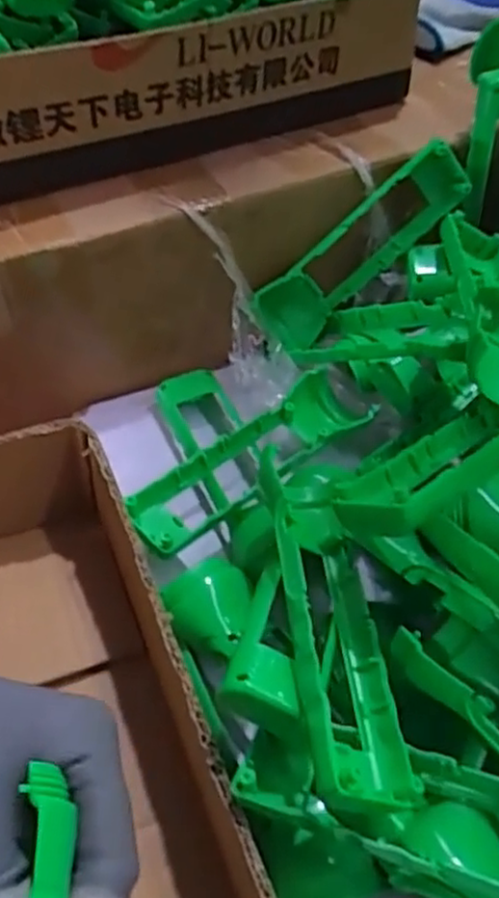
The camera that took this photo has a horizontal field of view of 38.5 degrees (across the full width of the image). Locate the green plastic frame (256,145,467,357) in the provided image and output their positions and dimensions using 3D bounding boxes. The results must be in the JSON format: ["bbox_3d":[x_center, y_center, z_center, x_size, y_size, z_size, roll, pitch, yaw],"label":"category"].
[{"bbox_3d":[0.072,-0.130,0.468,0.158,0.048,0.028,-41,52,13],"label":"green plastic frame"}]

